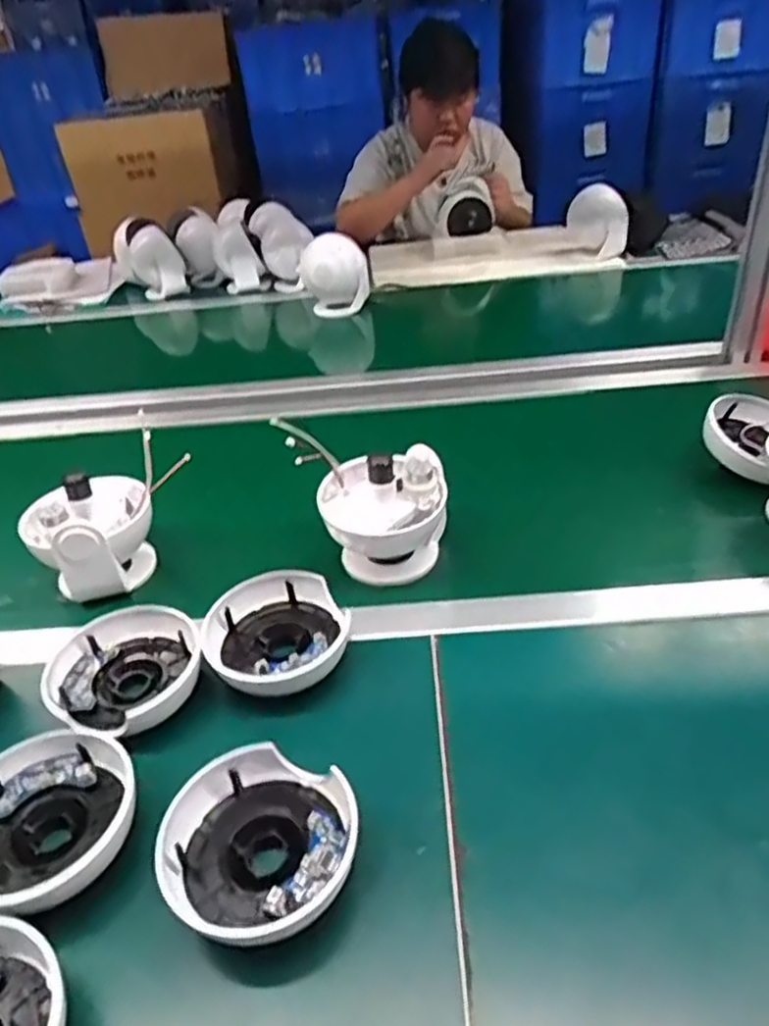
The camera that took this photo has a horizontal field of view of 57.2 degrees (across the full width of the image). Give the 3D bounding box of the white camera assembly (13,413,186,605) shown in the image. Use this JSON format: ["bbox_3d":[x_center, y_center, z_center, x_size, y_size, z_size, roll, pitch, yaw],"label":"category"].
[{"bbox_3d":[-0.265,0.003,0.681,0.148,0.120,0.100,-22,35,-26],"label":"white camera assembly"}]

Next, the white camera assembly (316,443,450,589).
[{"bbox_3d":[0.001,-0.003,0.671,0.117,0.102,0.098,-6,31,0],"label":"white camera assembly"}]

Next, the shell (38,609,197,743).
[{"bbox_3d":[-0.205,0.124,0.564,0.116,0.036,0.112,-4,31,2],"label":"shell"}]

